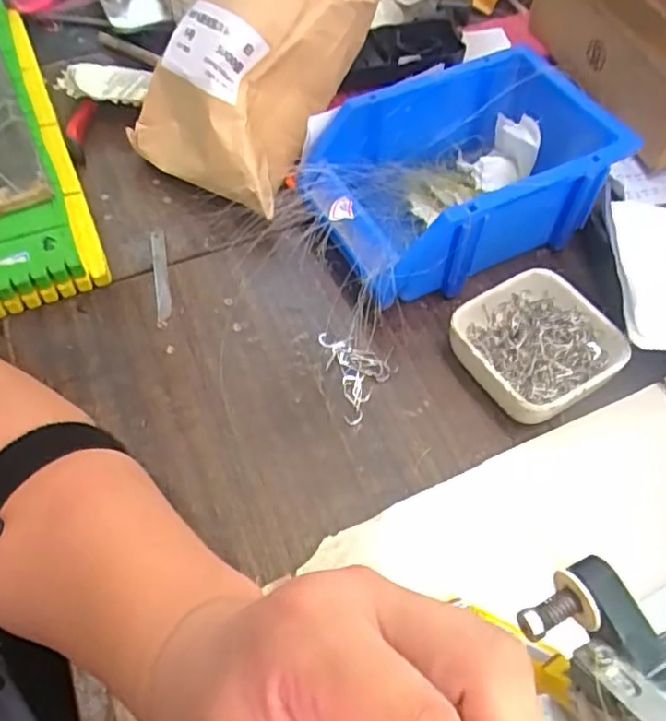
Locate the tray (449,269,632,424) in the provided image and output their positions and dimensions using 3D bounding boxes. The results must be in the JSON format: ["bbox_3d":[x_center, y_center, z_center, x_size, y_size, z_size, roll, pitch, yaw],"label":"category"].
[{"bbox_3d":[0.118,-0.008,0.379,0.088,0.034,0.080,-28,61,-17],"label":"tray"}]

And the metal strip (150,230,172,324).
[{"bbox_3d":[-0.114,-0.057,0.427,0.010,0.004,0.077,-11,58,-7],"label":"metal strip"}]

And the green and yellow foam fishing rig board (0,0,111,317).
[{"bbox_3d":[-0.255,-0.177,0.494,0.079,0.036,0.344,-21,59,-13],"label":"green and yellow foam fishing rig board"}]

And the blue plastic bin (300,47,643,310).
[{"bbox_3d":[0.078,-0.118,0.425,0.186,0.078,0.127,-25,60,-15],"label":"blue plastic bin"}]

